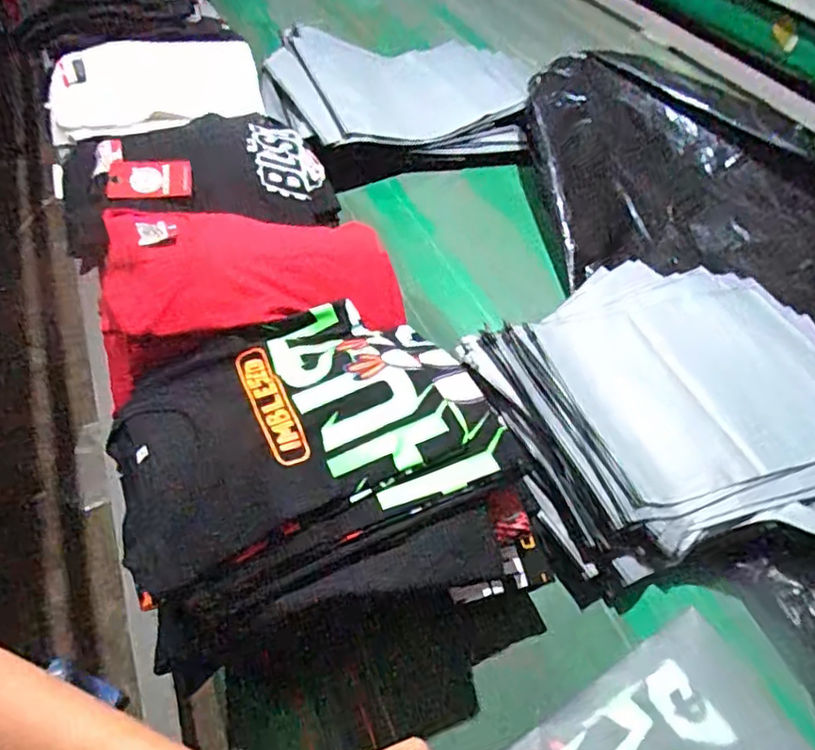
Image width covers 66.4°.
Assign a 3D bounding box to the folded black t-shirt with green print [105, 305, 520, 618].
[{"bbox_3d":[-0.093,0.032,0.529,0.302,0.045,0.230,-19,53,-16],"label":"folded black t-shirt with green print"}]

